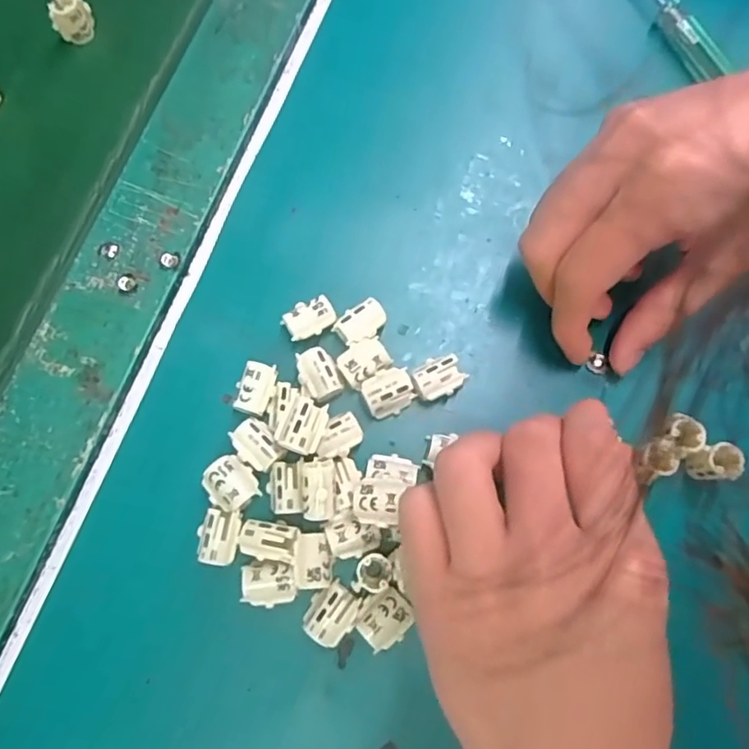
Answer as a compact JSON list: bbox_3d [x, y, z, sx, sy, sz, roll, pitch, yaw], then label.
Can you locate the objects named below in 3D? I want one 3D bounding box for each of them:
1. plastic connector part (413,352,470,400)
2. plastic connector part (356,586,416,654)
[{"bbox_3d":[0.029,0.002,0.265,0.021,0.012,0.017,-26,78,-6],"label":"plastic connector part"},{"bbox_3d":[0.005,0.098,0.238,0.021,0.010,0.019,-41,80,-9],"label":"plastic connector part"}]

